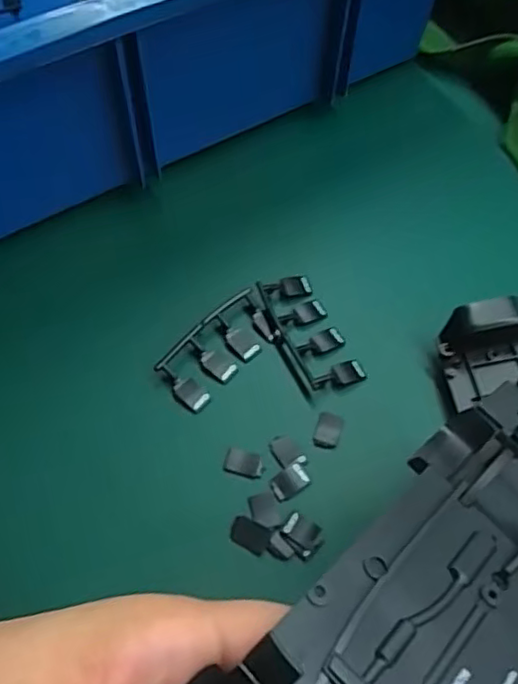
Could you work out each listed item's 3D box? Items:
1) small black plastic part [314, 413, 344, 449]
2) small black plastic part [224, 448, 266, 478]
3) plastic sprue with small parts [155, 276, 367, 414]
[{"bbox_3d":[0.031,0.040,0.289,0.011,0.004,0.017,16,61,8],"label":"small black plastic part"},{"bbox_3d":[-0.006,0.052,0.280,0.017,0.004,0.011,15,61,8],"label":"small black plastic part"},{"bbox_3d":[-0.003,0.002,0.307,0.088,0.009,0.061,-15,61,-10],"label":"plastic sprue with small parts"}]

